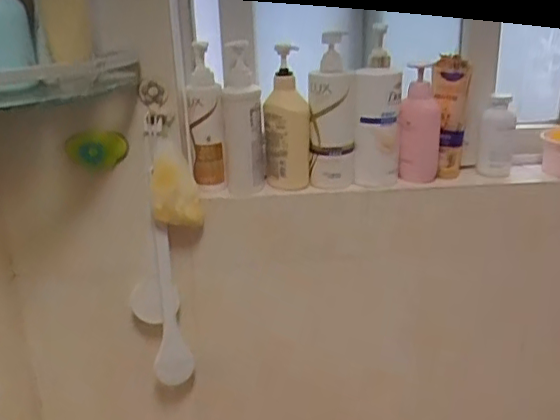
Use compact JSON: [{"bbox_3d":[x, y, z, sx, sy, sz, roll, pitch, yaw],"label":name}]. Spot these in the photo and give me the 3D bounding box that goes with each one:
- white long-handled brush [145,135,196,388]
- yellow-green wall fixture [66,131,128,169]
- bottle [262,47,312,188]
[{"bbox_3d":[-0.186,0.090,0.947,0.061,0.438,0.034,2,21,11],"label":"white long-handled brush"},{"bbox_3d":[-0.272,-0.089,0.864,0.092,0.058,0.018,1,21,7],"label":"yellow-green wall fixture"},{"bbox_3d":[0.010,-0.134,0.896,0.073,0.224,0.075,-2,21,-2],"label":"bottle"}]

